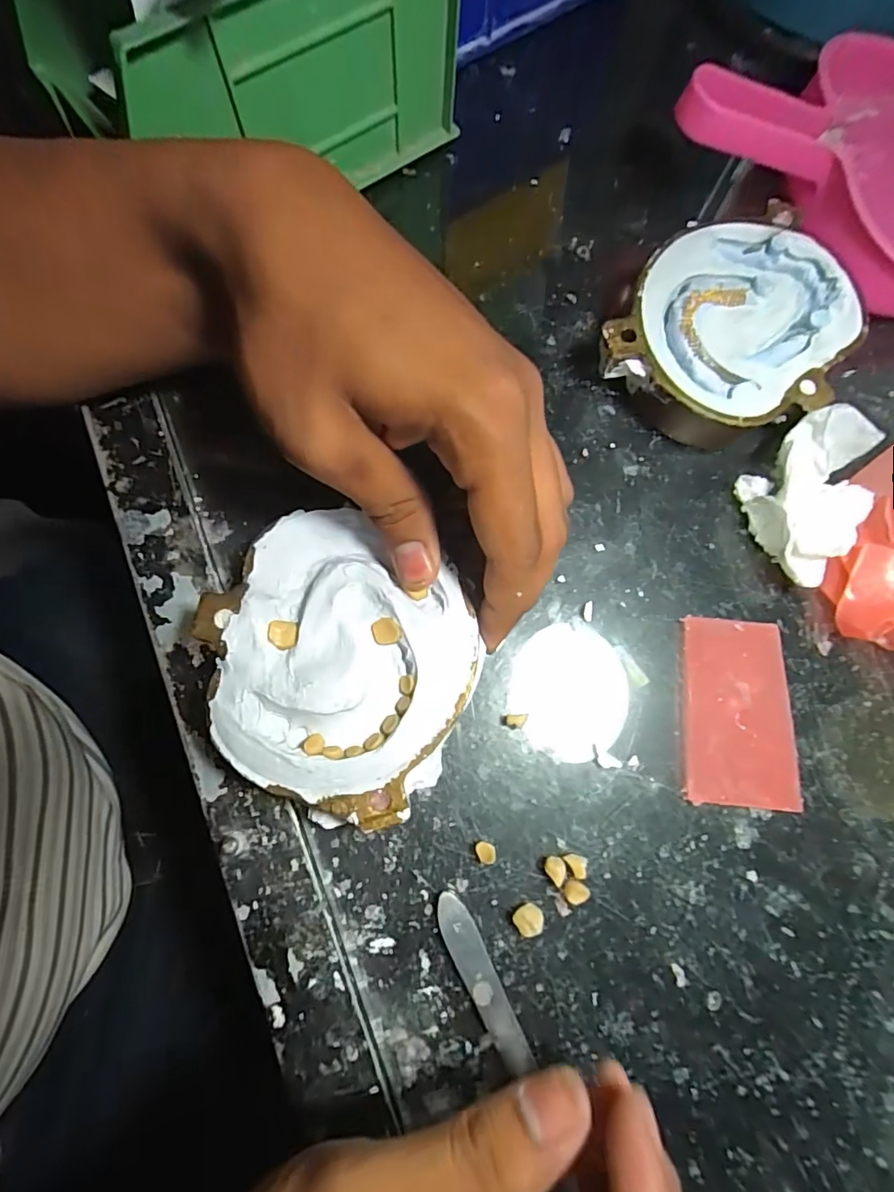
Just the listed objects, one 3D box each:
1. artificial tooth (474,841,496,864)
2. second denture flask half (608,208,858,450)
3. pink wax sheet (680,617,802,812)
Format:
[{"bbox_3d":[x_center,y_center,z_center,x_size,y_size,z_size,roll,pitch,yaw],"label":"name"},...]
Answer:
[{"bbox_3d":[0.015,0.099,0.199,0.007,0.008,0.007,0,78,-2],"label":"artificial tooth"},{"bbox_3d":[0.132,-0.122,0.237,0.096,0.035,0.113,39,79,7],"label":"second denture flask half"},{"bbox_3d":[0.121,0.048,0.216,0.046,0.004,0.075,3,77,-1],"label":"pink wax sheet"}]

